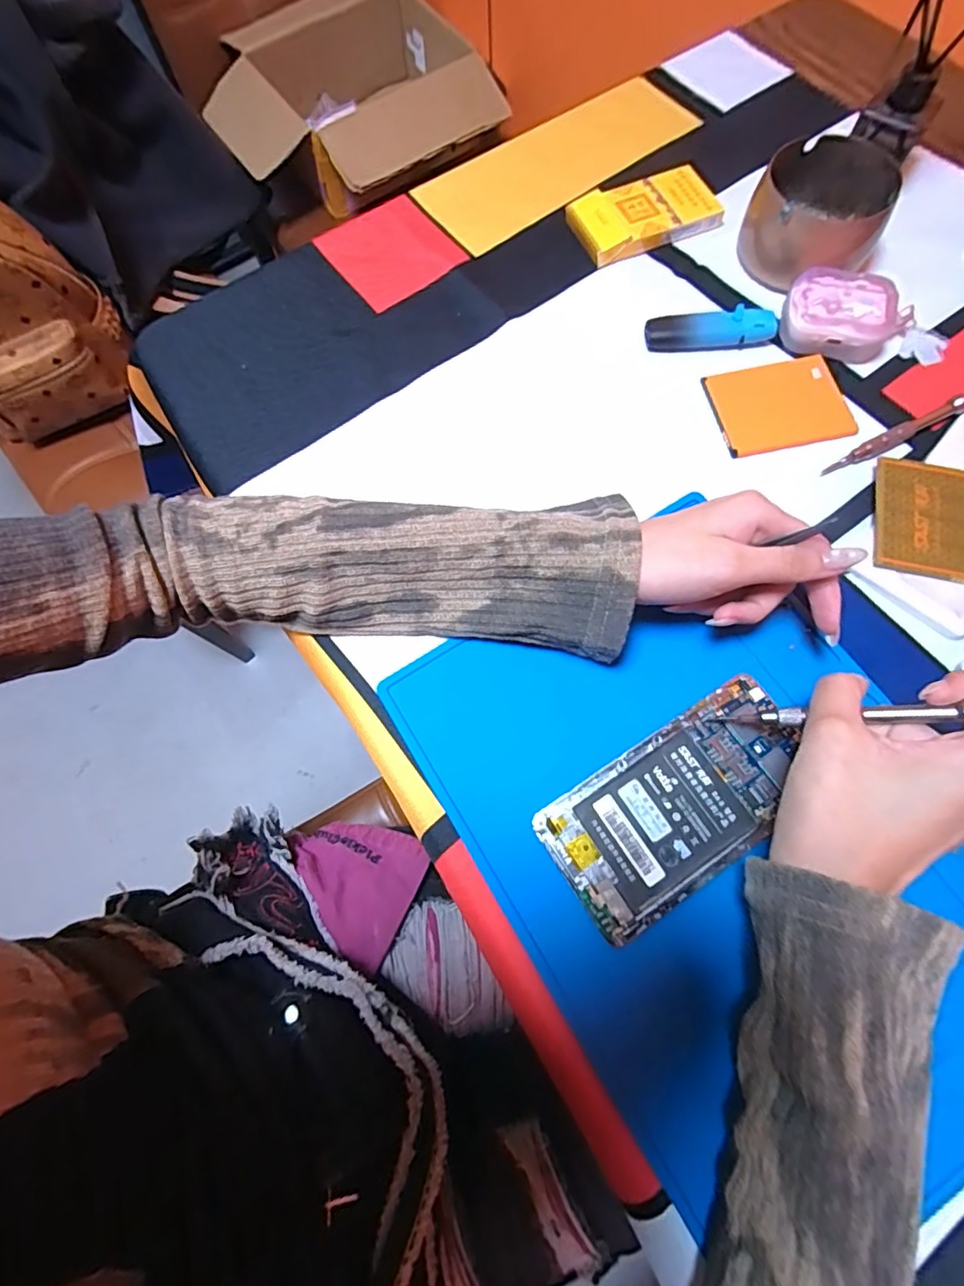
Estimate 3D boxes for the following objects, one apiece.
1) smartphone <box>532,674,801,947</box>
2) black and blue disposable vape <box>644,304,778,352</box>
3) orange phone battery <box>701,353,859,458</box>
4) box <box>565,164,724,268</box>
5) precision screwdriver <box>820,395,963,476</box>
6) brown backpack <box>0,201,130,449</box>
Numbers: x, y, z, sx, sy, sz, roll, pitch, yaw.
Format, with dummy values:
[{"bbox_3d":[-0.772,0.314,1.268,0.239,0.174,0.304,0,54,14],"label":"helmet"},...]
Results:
[{"bbox_3d":[0.101,0.080,0.272,0.136,0.006,0.069,-33,73,-8],"label":"smartphone"},{"bbox_3d":[0.154,-0.212,0.363,0.083,0.015,0.021,-1,72,2],"label":"black and blue disposable vape"},{"bbox_3d":[0.193,-0.155,0.351,0.082,0.006,0.063,-11,71,-1],"label":"orange phone battery"},{"bbox_3d":[0.121,-0.320,0.403,0.105,0.014,0.061,-21,72,-4],"label":"box"},{"bbox_3d":[0.259,-0.129,0.335,0.103,0.007,0.010,-26,72,-6],"label":"precision screwdriver"},{"bbox_3d":[-0.563,-0.371,0.637,0.223,0.248,0.108,-37,74,-9],"label":"brown backpack"}]

